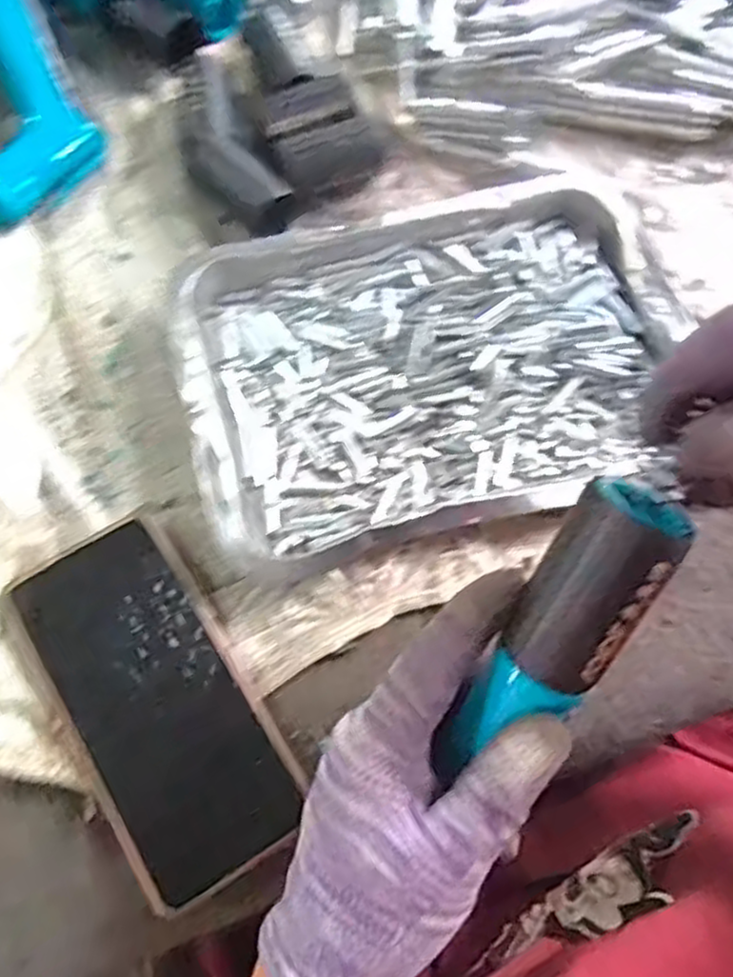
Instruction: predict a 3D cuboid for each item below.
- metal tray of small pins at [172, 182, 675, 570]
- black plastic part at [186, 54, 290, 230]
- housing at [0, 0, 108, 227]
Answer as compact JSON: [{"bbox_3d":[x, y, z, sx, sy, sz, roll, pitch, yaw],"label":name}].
[{"bbox_3d":[0.032,-0.064,0.379,0.236,0.030,0.171,-13,70,-6],"label":"metal tray of small pins"},{"bbox_3d":[-0.082,-0.194,0.430,0.041,0.025,0.118,-23,72,-10],"label":"black plastic part"},{"bbox_3d":[-0.191,-0.221,0.420,0.070,0.039,0.137,-3,98,-2],"label":"housing"}]

